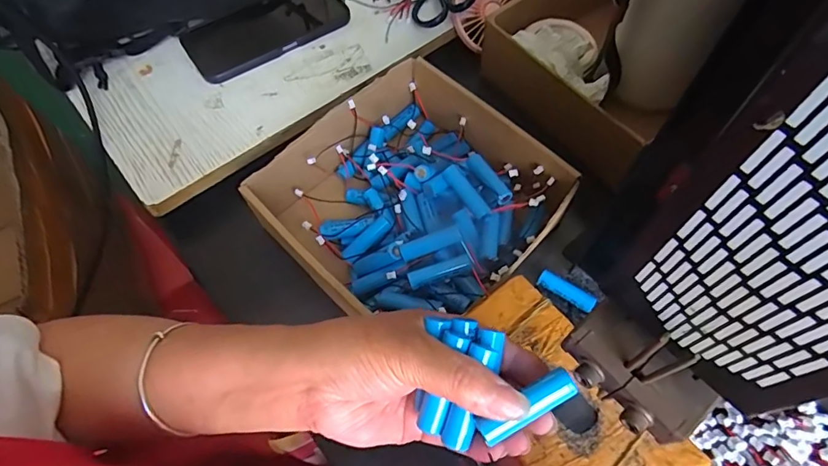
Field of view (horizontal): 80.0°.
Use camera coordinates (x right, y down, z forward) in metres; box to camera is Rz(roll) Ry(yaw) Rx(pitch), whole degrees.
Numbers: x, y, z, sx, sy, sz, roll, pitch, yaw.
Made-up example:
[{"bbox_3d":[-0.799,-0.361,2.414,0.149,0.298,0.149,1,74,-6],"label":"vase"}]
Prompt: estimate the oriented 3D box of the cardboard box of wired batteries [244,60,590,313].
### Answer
[{"bbox_3d":[-0.001,-0.028,0.430,0.206,0.069,0.219,41,70,19],"label":"cardboard box of wired batteries"}]

